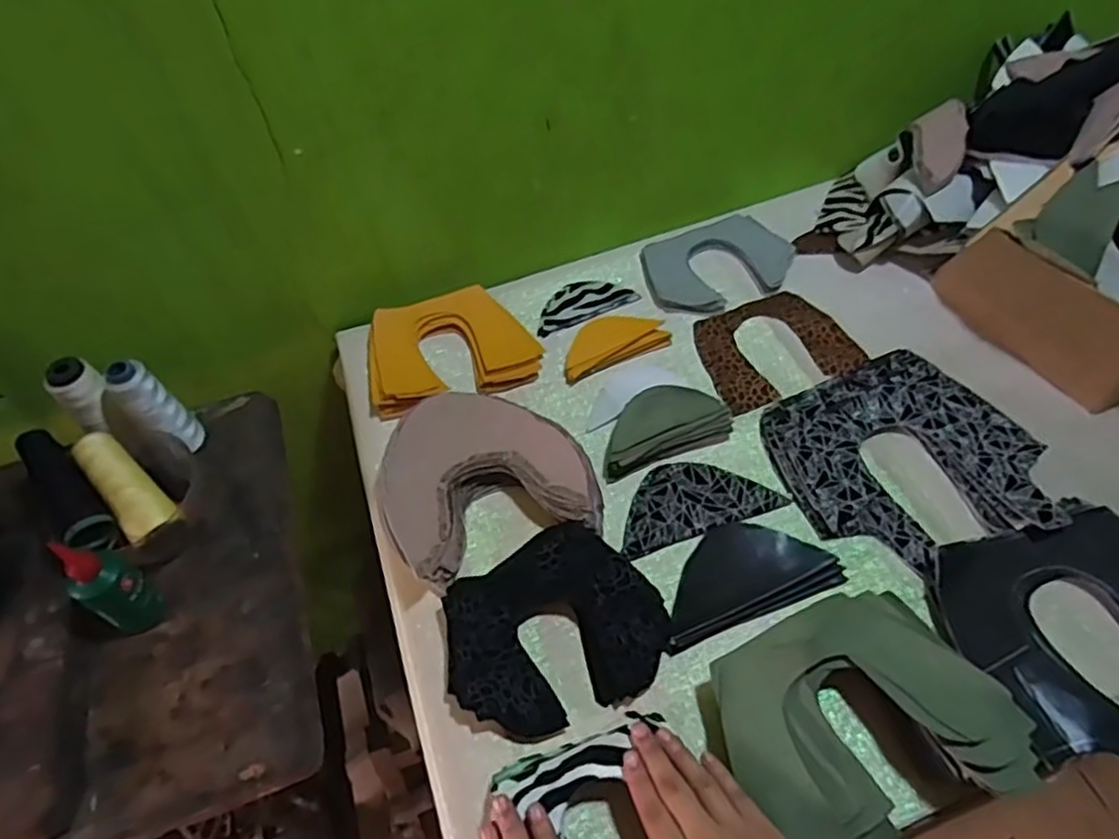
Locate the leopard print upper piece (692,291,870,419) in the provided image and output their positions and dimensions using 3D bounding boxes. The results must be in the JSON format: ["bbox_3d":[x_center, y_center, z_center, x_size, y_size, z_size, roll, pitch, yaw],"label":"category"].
[{"bbox_3d":[0.212,-0.074,0.714,0.143,0.013,0.126,-19,53,-9],"label":"leopard print upper piece"}]

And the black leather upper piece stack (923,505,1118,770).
[{"bbox_3d":[0.388,0.153,0.505,0.184,0.012,0.190,-22,54,-11],"label":"black leather upper piece stack"}]

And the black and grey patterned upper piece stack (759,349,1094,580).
[{"bbox_3d":[0.296,0.031,0.607,0.194,0.023,0.197,-21,54,-10],"label":"black and grey patterned upper piece stack"}]

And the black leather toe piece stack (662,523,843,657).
[{"bbox_3d":[0.142,0.121,0.566,0.144,0.012,0.075,-19,53,-8],"label":"black leather toe piece stack"}]

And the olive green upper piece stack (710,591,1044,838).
[{"bbox_3d":[0.201,0.198,0.479,0.174,0.037,0.142,-18,53,-8],"label":"olive green upper piece stack"}]

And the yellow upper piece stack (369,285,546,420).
[{"bbox_3d":[-0.112,-0.076,0.726,0.168,0.023,0.135,-17,53,-7],"label":"yellow upper piece stack"}]

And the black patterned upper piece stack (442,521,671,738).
[{"bbox_3d":[-0.007,0.161,0.547,0.160,0.025,0.137,-27,55,-14],"label":"black patterned upper piece stack"}]

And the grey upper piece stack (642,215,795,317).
[{"bbox_3d":[0.171,-0.171,0.779,0.158,0.017,0.114,-16,53,-7],"label":"grey upper piece stack"}]

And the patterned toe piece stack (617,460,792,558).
[{"bbox_3d":[0.115,0.067,0.617,0.138,0.008,0.072,-16,53,-6],"label":"patterned toe piece stack"}]

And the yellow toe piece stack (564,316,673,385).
[{"bbox_3d":[0.053,-0.079,0.726,0.115,0.014,0.055,-22,54,-11],"label":"yellow toe piece stack"}]

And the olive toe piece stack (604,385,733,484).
[{"bbox_3d":[0.091,0.005,0.650,0.120,0.026,0.062,-20,54,-10],"label":"olive toe piece stack"}]

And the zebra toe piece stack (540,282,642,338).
[{"bbox_3d":[0.025,-0.127,0.767,0.111,0.013,0.048,-20,54,-10],"label":"zebra toe piece stack"}]

